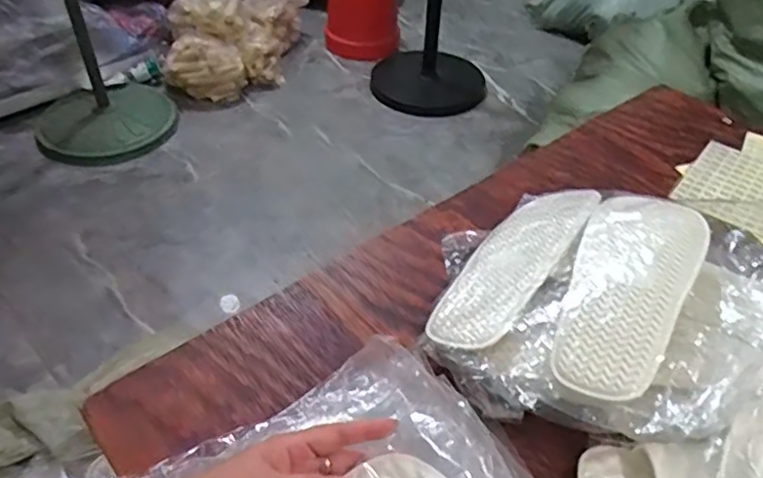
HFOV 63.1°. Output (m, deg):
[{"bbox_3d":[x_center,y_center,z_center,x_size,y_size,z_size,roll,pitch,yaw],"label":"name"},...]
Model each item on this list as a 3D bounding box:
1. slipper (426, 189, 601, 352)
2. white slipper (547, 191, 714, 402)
[{"bbox_3d":[0.131,0.034,0.599,0.094,0.045,0.229,8,43,46],"label":"slipper"},{"bbox_3d":[0.208,0.037,0.526,0.090,0.049,0.216,22,47,20],"label":"white slipper"}]

